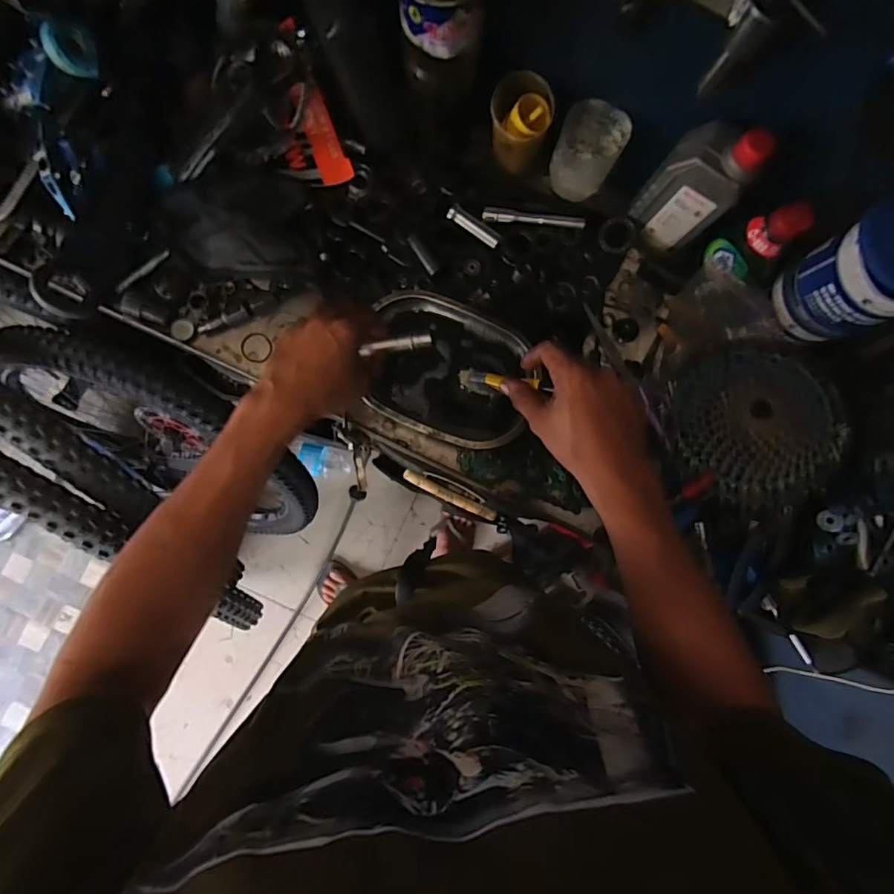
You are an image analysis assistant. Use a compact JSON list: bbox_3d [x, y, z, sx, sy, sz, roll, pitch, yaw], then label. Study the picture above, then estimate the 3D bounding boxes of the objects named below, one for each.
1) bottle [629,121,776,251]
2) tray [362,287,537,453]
[{"bbox_3d":[0.265,-0.280,0.527,0.082,0.157,0.048,39,83,1],"label":"bottle"},{"bbox_3d":[0.000,-0.088,0.574,0.190,0.034,0.155,22,83,-1],"label":"tray"}]

